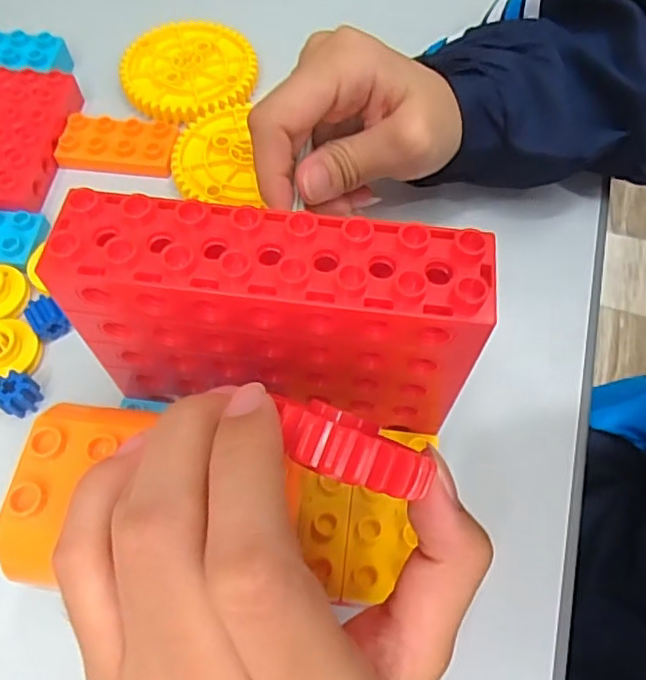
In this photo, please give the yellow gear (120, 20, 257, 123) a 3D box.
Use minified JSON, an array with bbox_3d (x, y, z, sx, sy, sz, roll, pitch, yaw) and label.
[{"bbox_3d":[-0.080,-0.163,0.355,0.076,0.008,0.076,1,61,0],"label":"yellow gear"}]

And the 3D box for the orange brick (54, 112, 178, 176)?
[{"bbox_3d":[-0.115,-0.109,0.330,0.063,0.011,0.034,2,61,1],"label":"orange brick"}]

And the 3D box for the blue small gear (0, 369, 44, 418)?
[{"bbox_3d":[-0.135,0.024,0.260,0.016,0.016,0.017,0,61,0],"label":"blue small gear"}]

